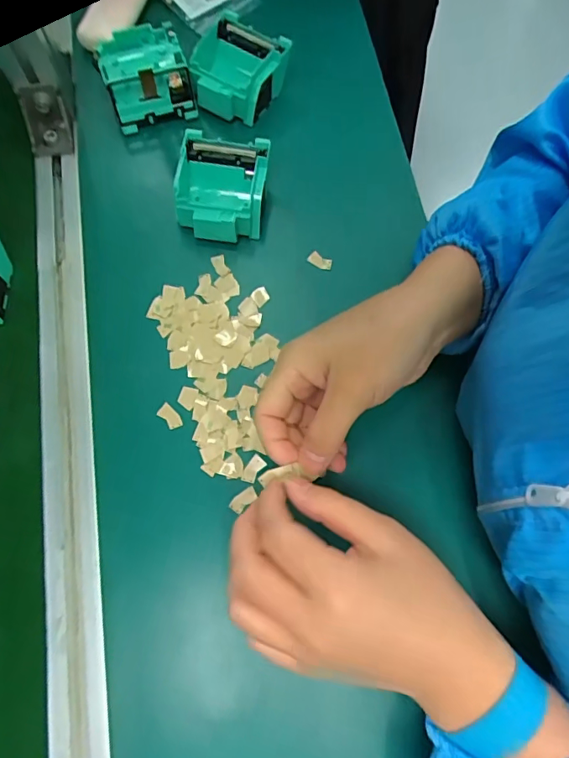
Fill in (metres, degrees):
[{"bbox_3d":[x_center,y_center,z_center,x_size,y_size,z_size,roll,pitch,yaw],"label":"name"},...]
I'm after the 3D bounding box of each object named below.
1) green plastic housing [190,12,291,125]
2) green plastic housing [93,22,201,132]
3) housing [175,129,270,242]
[{"bbox_3d":[-0.045,-0.277,0.429,0.080,0.042,0.070,25,74,7],"label":"green plastic housing"},{"bbox_3d":[-0.123,-0.269,0.427,0.070,0.048,0.076,-16,74,-6],"label":"green plastic housing"},{"bbox_3d":[-0.051,-0.156,0.400,0.071,0.040,0.075,5,73,1],"label":"housing"}]

